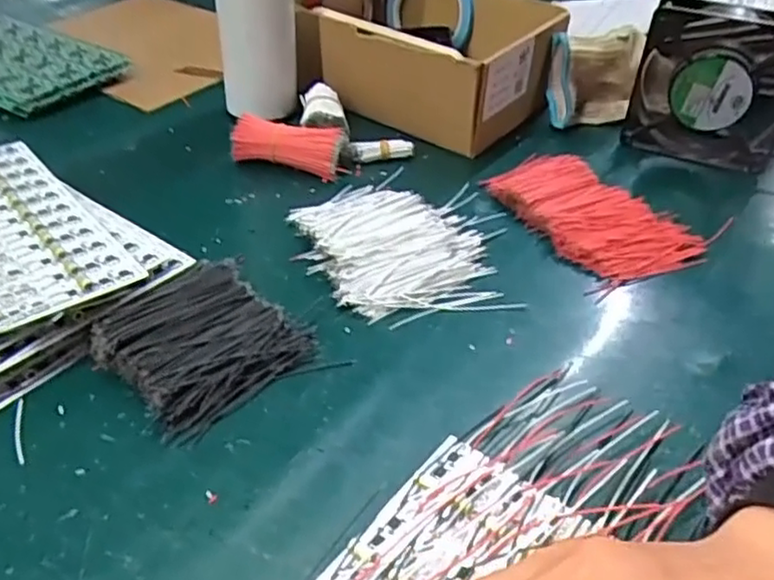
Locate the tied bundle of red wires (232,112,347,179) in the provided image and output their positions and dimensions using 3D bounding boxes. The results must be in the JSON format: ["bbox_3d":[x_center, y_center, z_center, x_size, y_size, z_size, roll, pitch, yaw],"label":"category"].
[{"bbox_3d":[-0.080,-0.112,0.537,0.085,0.033,0.033,7,37,4],"label":"tied bundle of red wires"}]

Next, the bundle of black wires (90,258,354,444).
[{"bbox_3d":[-0.101,0.027,0.376,0.108,0.022,0.096,30,45,31],"label":"bundle of black wires"}]

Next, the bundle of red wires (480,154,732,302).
[{"bbox_3d":[0.153,-0.059,0.502,0.117,0.017,0.152,-17,42,-24],"label":"bundle of red wires"}]

